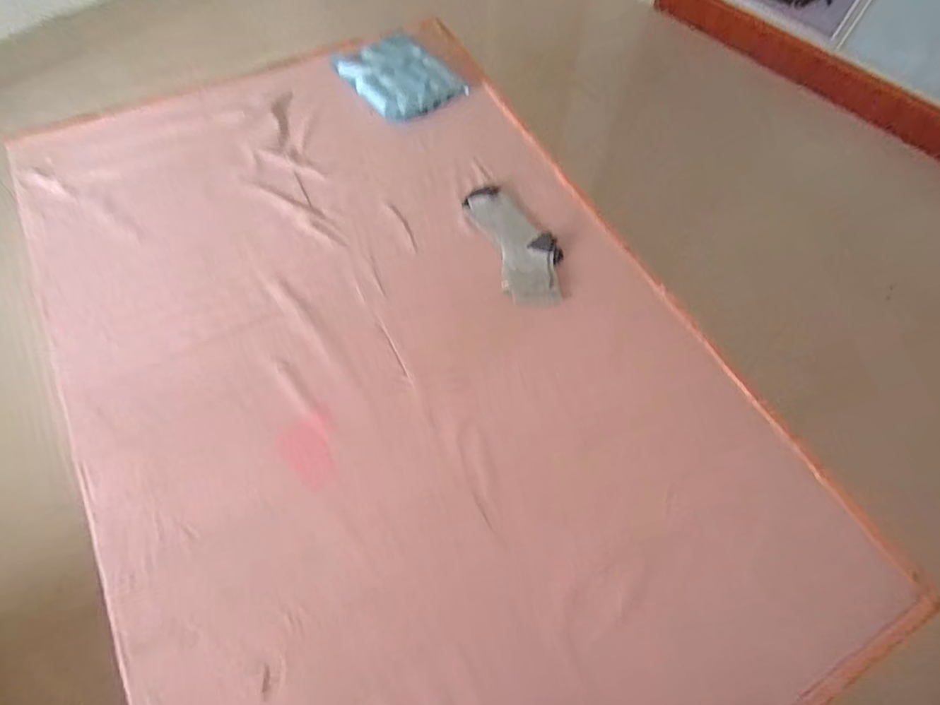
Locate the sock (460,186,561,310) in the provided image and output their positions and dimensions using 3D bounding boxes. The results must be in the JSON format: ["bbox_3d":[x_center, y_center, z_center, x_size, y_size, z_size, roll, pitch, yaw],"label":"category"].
[{"bbox_3d":[0.092,-0.208,0.961,0.128,0.030,0.278,-18,66,-12],"label":"sock"}]

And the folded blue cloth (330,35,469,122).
[{"bbox_3d":[-0.156,-0.601,1.126,0.200,0.058,0.229,-37,71,-19],"label":"folded blue cloth"}]

